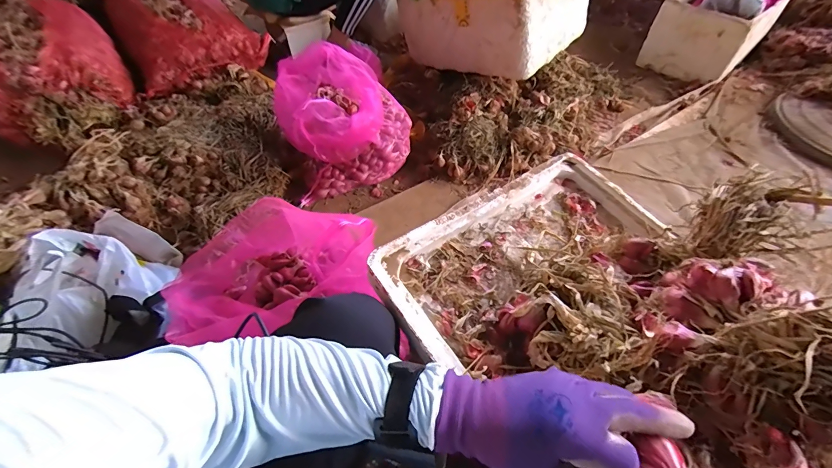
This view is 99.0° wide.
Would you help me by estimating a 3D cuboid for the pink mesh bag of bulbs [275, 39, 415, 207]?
[{"bbox_3d":[-0.220,-0.350,1.090,0.364,0.278,0.323,-16,57,-11],"label":"pink mesh bag of bulbs"}]

